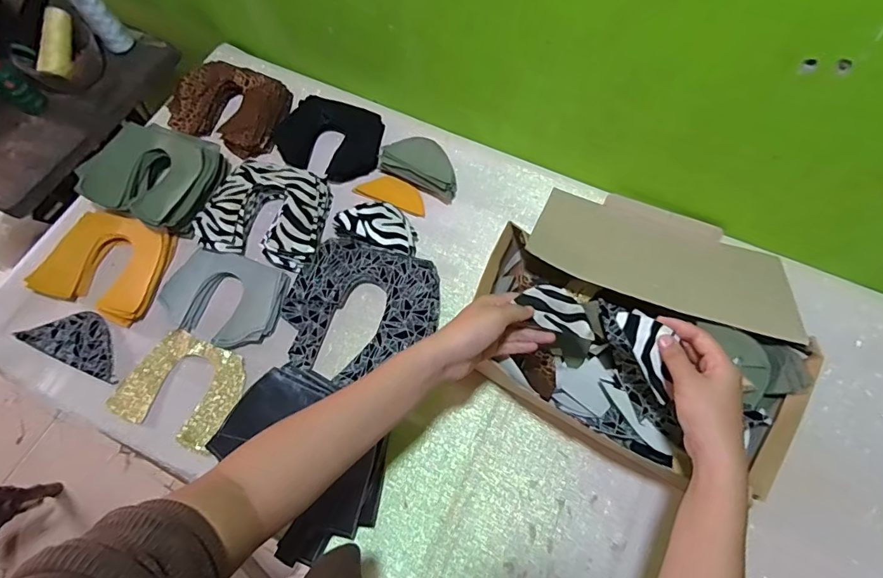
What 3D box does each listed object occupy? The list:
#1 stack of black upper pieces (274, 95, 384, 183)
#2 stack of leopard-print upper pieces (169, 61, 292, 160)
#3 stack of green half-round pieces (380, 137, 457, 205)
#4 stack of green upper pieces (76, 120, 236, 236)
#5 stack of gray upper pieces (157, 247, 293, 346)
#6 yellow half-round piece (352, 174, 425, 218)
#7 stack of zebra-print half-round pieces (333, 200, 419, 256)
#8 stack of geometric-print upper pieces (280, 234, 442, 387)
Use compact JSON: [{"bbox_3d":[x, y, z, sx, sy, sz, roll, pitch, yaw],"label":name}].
[{"bbox_3d":[-0.176,-0.237,0.734,0.170,0.034,0.124,20,69,9],"label":"stack of black upper pieces"},{"bbox_3d":[-0.337,-0.291,0.741,0.168,0.035,0.138,14,68,7],"label":"stack of leopard-print upper pieces"},{"bbox_3d":[-0.029,-0.181,0.696,0.126,0.046,0.068,34,72,14],"label":"stack of green half-round pieces"},{"bbox_3d":[-0.409,-0.164,0.679,0.170,0.056,0.152,24,69,10],"label":"stack of green upper pieces"},{"bbox_3d":[-0.290,0.010,0.626,0.159,0.027,0.117,21,69,9],"label":"stack of gray upper pieces"},{"bbox_3d":[-0.072,-0.144,0.698,0.111,0.010,0.050,24,69,10],"label":"yellow half-round piece"},{"bbox_3d":[-0.087,-0.086,0.658,0.117,0.034,0.064,16,68,7],"label":"stack of zebra-print half-round pieces"},{"bbox_3d":[-0.105,0.030,0.616,0.192,0.030,0.179,16,68,7],"label":"stack of geometric-print upper pieces"}]

